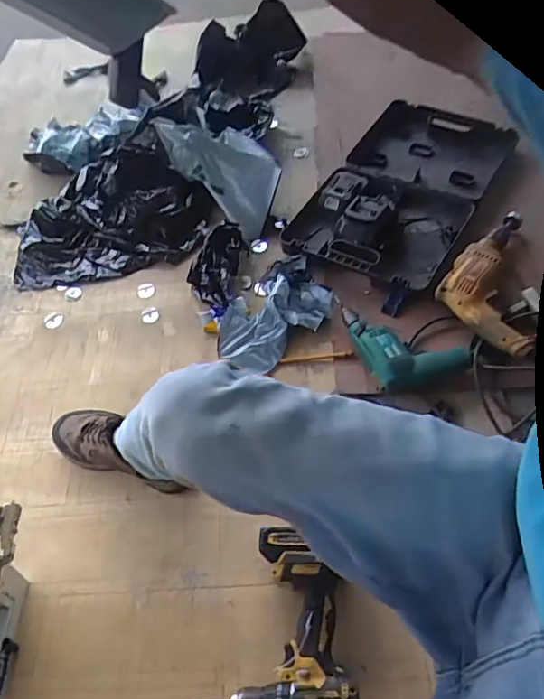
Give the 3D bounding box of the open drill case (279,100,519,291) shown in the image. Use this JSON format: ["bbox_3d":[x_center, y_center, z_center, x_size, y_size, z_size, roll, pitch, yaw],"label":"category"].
[{"bbox_3d":[0.281,-0.349,1.179,0.320,0.076,0.553,26,64,23],"label":"open drill case"}]

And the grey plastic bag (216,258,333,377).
[{"bbox_3d":[0.000,-0.066,1.020,0.151,0.053,0.243,31,66,25],"label":"grey plastic bag"}]

